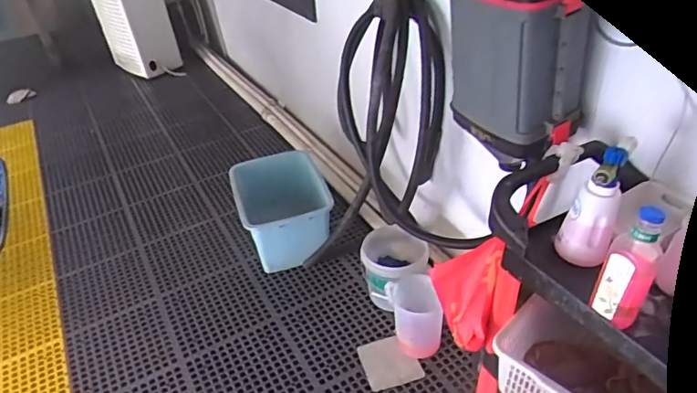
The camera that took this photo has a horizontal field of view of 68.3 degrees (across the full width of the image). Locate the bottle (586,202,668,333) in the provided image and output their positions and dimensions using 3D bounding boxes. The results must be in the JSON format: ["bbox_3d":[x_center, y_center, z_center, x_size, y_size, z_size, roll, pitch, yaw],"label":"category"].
[{"bbox_3d":[0.498,0.123,0.913,0.085,0.238,0.077,21,42,33],"label":"bottle"}]

